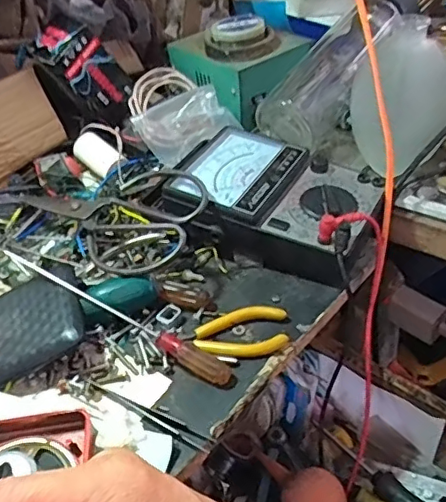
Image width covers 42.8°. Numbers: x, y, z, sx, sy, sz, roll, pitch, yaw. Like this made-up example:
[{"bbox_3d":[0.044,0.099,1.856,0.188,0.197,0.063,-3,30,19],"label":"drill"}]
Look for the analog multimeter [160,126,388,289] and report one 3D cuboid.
[{"bbox_3d":[0.045,-0.042,0.489,0.171,0.054,0.117,17,46,25],"label":"analog multimeter"}]

